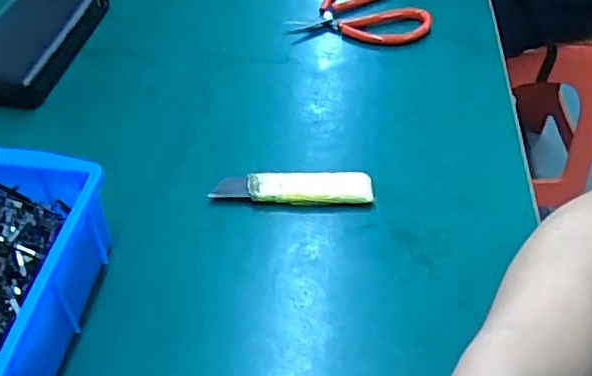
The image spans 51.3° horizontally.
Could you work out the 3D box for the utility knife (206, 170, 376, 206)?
[{"bbox_3d":[-0.002,0.000,0.412,0.104,0.011,0.024,0,47,-1],"label":"utility knife"}]

